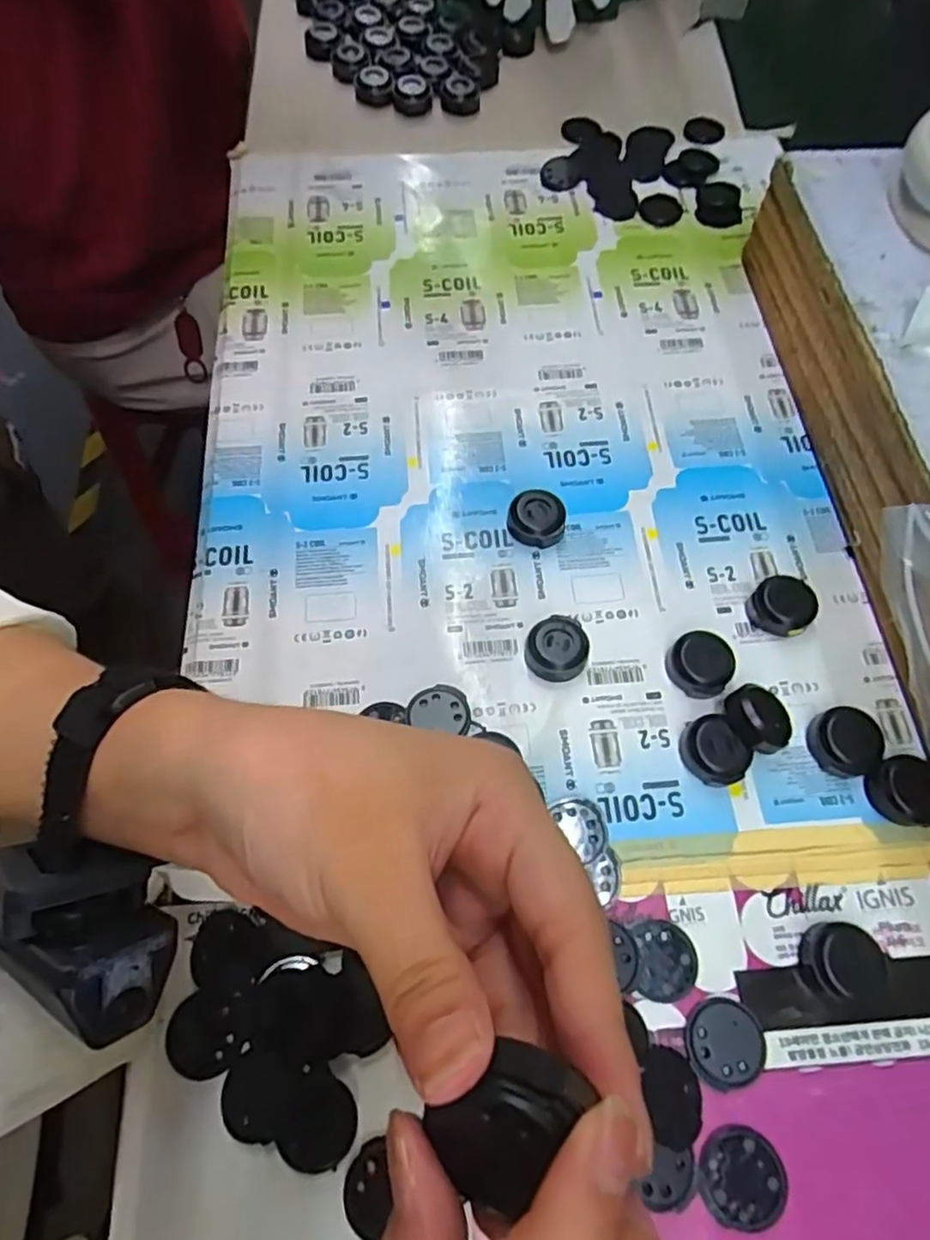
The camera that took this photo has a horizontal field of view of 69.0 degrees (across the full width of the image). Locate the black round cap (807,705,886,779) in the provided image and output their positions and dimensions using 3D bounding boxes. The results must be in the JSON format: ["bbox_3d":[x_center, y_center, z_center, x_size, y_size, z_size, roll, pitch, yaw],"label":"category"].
[{"bbox_3d":[0.173,0.055,0.305,0.029,0.012,0.029,0,65,0],"label":"black round cap"}]

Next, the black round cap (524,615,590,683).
[{"bbox_3d":[0.044,0.015,0.324,0.029,0.014,0.031,0,65,0],"label":"black round cap"}]

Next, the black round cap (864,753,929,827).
[{"bbox_3d":[0.193,0.075,0.295,0.028,0.012,0.029,0,65,0],"label":"black round cap"}]

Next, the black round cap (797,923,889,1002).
[{"bbox_3d":[0.150,0.134,0.268,0.030,0.012,0.027,-4,65,-1],"label":"black round cap"}]

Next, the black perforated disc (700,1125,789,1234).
[{"bbox_3d":[0.100,0.199,0.241,0.030,0.004,0.029,0,65,0],"label":"black perforated disc"}]

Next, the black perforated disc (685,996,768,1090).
[{"bbox_3d":[0.100,0.162,0.259,0.030,0.004,0.029,0,65,0],"label":"black perforated disc"}]

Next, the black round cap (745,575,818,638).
[{"bbox_3d":[0.157,-0.006,0.334,0.028,0.012,0.031,39,71,17],"label":"black round cap"}]

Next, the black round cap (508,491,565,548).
[{"bbox_3d":[0.038,-0.053,0.355,0.029,0.015,0.028,0,65,0],"label":"black round cap"}]

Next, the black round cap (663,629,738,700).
[{"bbox_3d":[0.112,0.021,0.320,0.029,0.013,0.029,0,65,0],"label":"black round cap"}]

